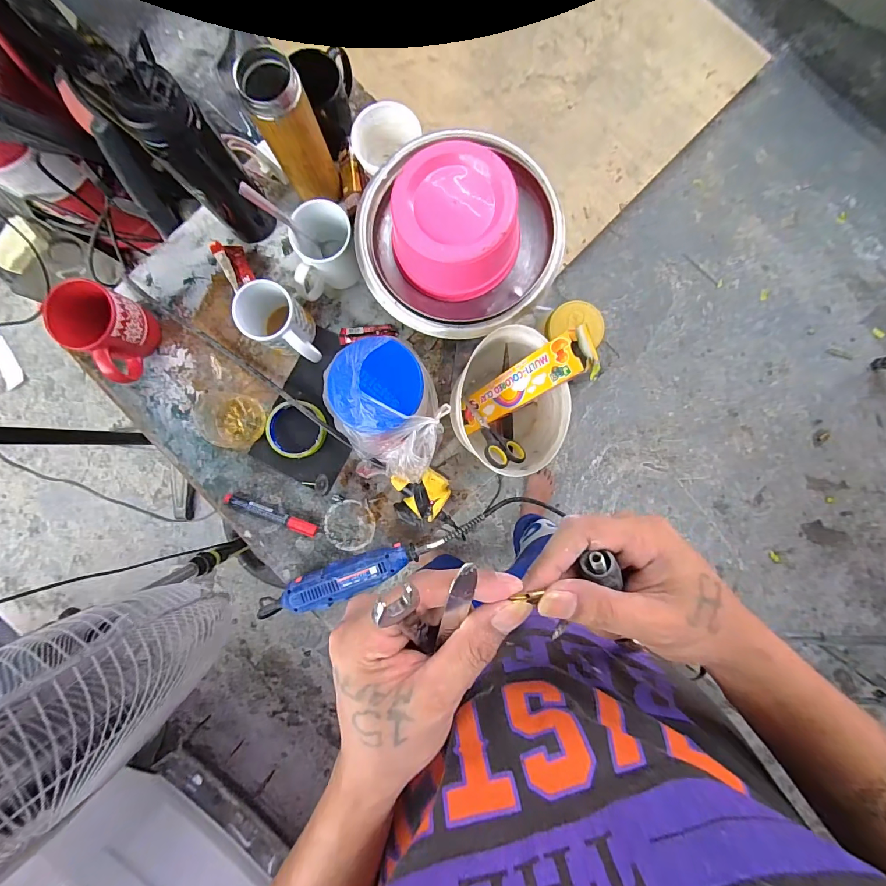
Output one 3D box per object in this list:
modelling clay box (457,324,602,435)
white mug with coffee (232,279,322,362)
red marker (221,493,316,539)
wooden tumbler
[{"bbox_3d":[0.095,-0.069,0.503,0.017,0.215,0.053,-27,89,-39],"label":"modelling clay box"},{"bbox_3d":[-0.221,-0.167,0.569,0.113,0.090,0.080,28,90,1],"label":"white mug with coffee"},{"bbox_3d":[-0.263,0.109,0.609,0.147,0.016,0.022,21,90,1],"label":"red marker"},{"bbox_3d":[-0.183,-0.381,0.508,0.065,0.191,0.060,0,90,2],"label":"wooden tumbler"}]

